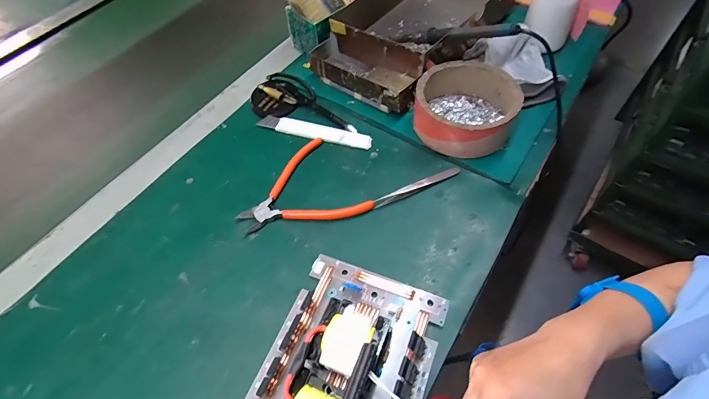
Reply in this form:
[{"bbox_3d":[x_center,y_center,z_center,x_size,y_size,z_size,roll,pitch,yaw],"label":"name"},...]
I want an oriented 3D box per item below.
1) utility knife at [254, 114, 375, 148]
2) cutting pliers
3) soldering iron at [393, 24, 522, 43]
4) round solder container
[{"bbox_3d":[-0.053,-0.092,0.502,0.157,0.006,0.024,15,58,15],"label":"utility knife"},{"bbox_3d":[-0.069,-0.005,0.444,0.136,0.010,0.126,-29,58,-14],"label":"cutting pliers"},{"bbox_3d":[0.124,-0.214,0.495,0.194,0.018,0.026,19,56,45],"label":"soldering iron"},{"bbox_3d":[0.137,-0.113,0.473,0.118,0.057,0.111,-2,55,3],"label":"round solder container"}]

